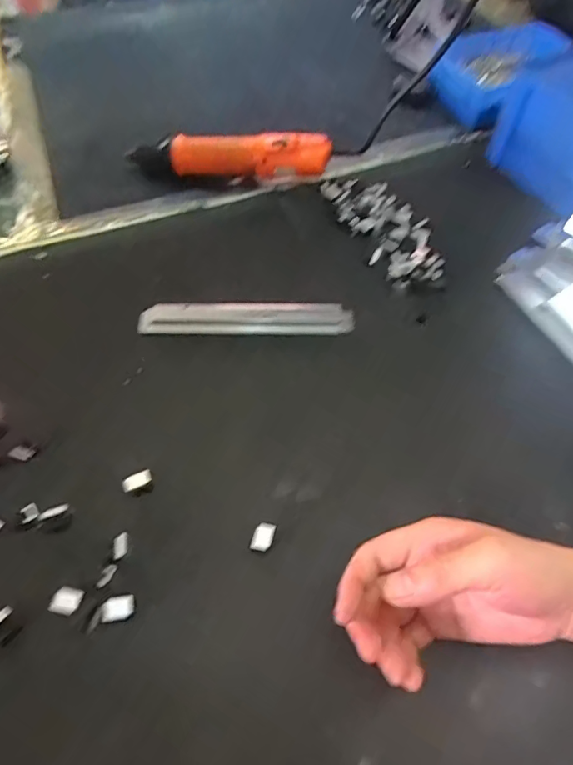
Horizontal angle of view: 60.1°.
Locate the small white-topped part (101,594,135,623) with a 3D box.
[{"bbox_3d":[-0.115,0.155,0.339,0.022,0.009,0.016,-12,58,-11],"label":"small white-topped part"}]

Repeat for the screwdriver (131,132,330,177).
[{"bbox_3d":[-0.069,-0.271,0.593,0.234,0.059,0.033,5,57,1],"label":"screwdriver"}]

